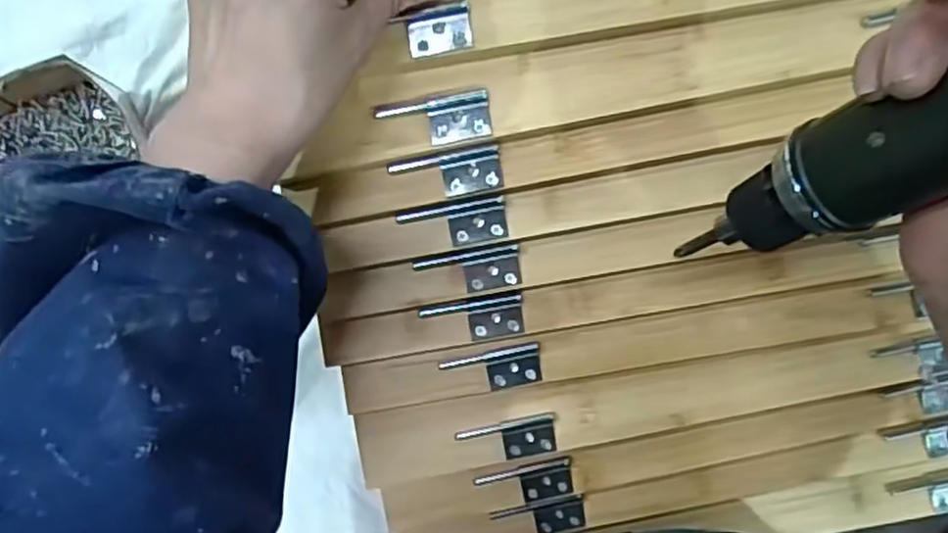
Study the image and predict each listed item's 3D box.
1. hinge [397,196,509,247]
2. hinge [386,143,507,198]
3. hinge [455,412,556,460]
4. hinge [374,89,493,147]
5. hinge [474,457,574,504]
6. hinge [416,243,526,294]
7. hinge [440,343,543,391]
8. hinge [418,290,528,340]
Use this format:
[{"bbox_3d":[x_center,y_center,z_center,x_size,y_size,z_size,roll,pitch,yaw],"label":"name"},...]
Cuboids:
[{"bbox_3d":[-0.010,-0.022,0.381,0.055,0.006,0.024,-11,104,-1],"label":"hinge"},{"bbox_3d":[-0.014,-0.047,0.371,0.055,0.006,0.024,-12,104,-3],"label":"hinge"},{"bbox_3d":[0.020,0.100,0.419,0.055,0.007,0.023,-9,87,-1],"label":"hinge"},{"bbox_3d":[-0.019,-0.072,0.362,0.054,0.009,0.025,-13,87,-1],"label":"hinge"},{"bbox_3d":[0.031,0.129,0.429,0.056,0.010,0.024,-11,87,-1],"label":"hinge"},{"bbox_3d":[-0.002,0.003,0.391,0.055,0.008,0.022,-9,87,-1],"label":"hinge"},{"bbox_3d":[0.011,0.058,0.407,0.055,0.008,0.023,-9,87,-1],"label":"hinge"},{"bbox_3d":[-0.001,0.029,0.397,0.054,0.007,0.024,-7,87,0],"label":"hinge"}]

